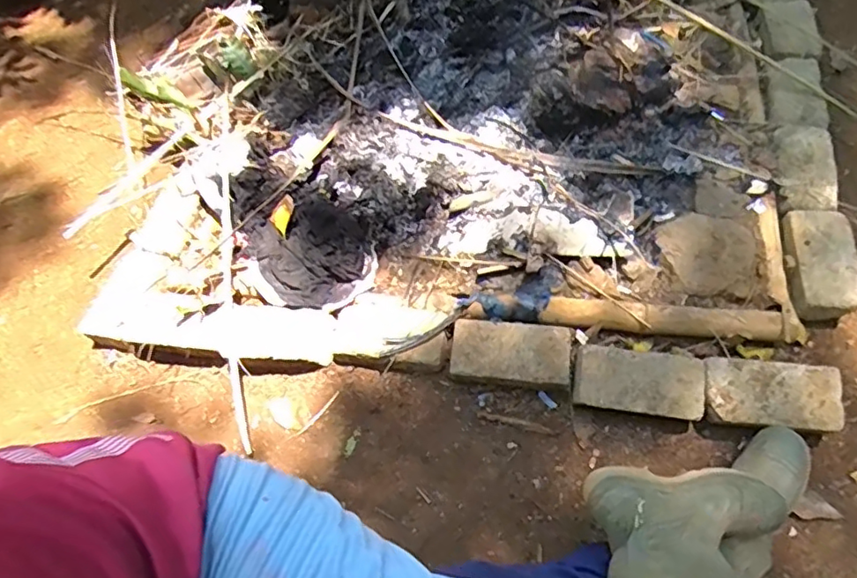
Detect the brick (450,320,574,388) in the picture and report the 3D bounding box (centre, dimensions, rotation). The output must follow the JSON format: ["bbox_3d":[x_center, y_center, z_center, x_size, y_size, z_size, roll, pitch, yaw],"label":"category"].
[{"bbox_3d":[0.151,0.122,1.062,0.215,0.058,0.110,5,58,7],"label":"brick"}]

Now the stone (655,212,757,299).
[{"bbox_3d":[0.528,-0.077,1.100,0.172,0.034,0.182,11,60,16],"label":"stone"}]

